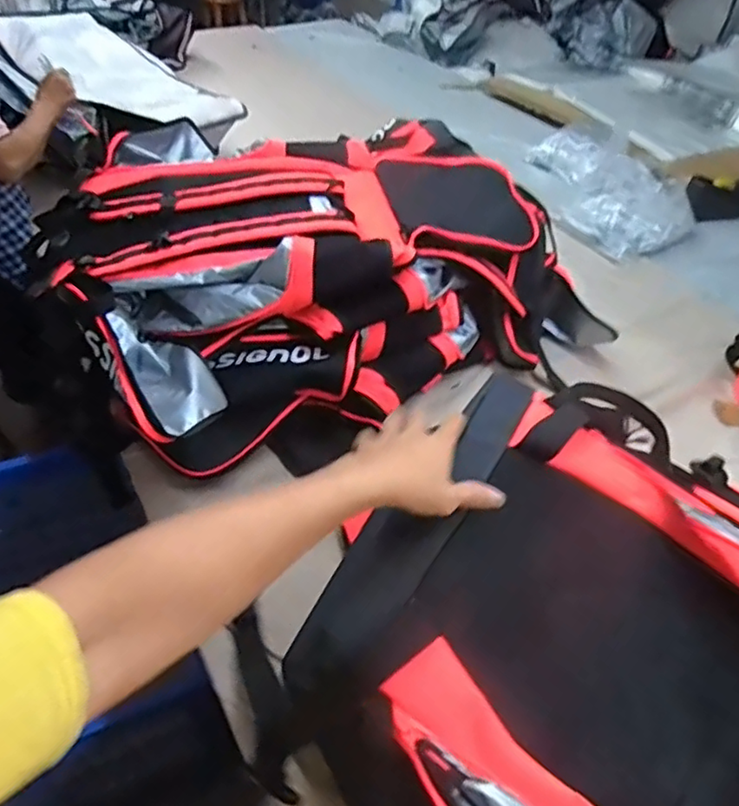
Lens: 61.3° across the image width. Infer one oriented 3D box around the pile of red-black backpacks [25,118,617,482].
[{"bbox_3d":[-0.082,-0.231,1.099,0.812,0.257,0.630,-24,50,-23],"label":"pile of red-black backpacks"}]

